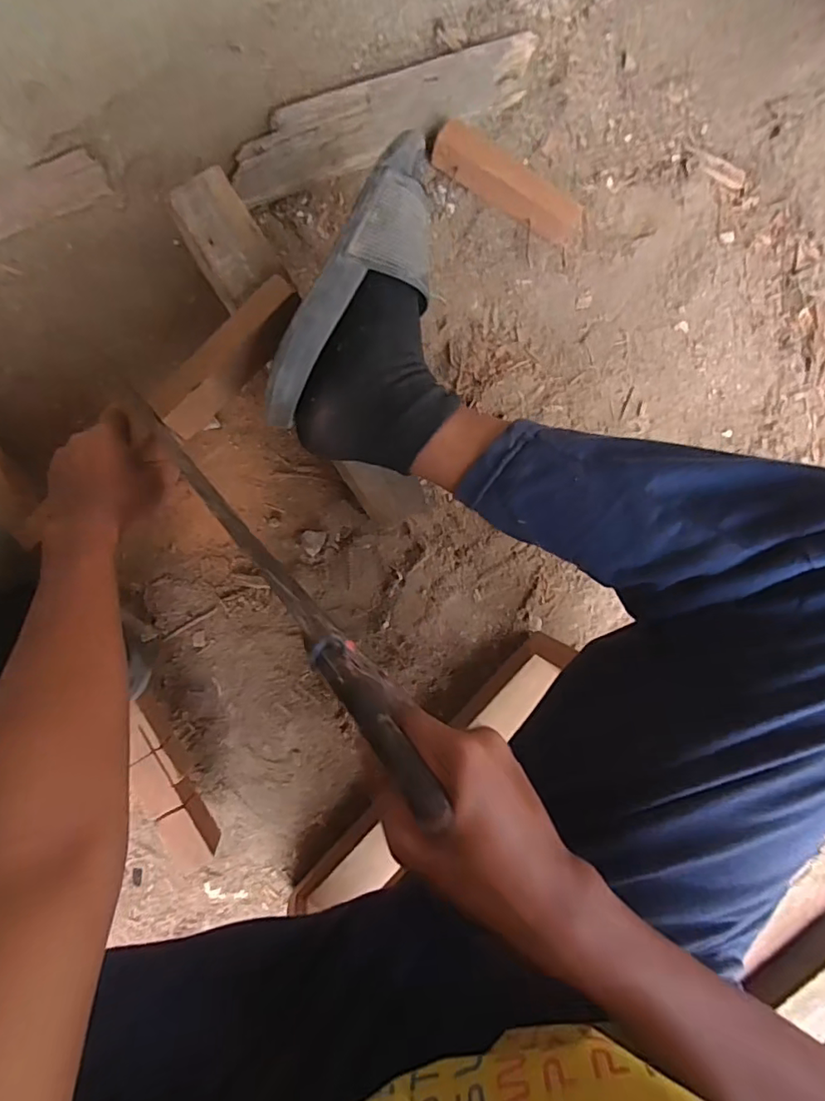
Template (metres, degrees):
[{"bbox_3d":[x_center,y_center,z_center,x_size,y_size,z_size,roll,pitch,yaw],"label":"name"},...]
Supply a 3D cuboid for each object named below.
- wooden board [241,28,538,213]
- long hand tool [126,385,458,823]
[{"bbox_3d":[-0.027,-0.473,0.589,0.353,0.016,0.072,-25,112,-4],"label":"wooden board"},{"bbox_3d":[-0.104,0.004,0.369,0.022,0.038,0.403,-41,60,-5],"label":"long hand tool"}]

